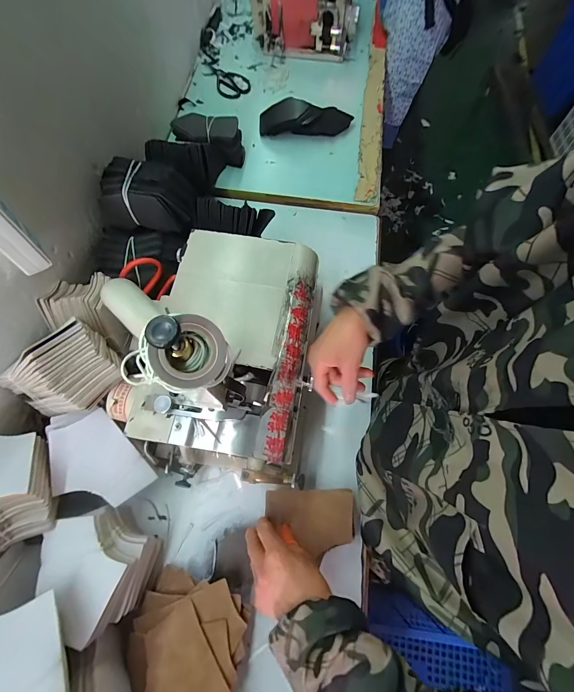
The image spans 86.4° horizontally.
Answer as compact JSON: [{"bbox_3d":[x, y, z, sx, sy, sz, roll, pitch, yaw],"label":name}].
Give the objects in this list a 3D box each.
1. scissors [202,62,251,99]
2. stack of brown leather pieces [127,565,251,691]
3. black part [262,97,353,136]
[{"bbox_3d":[-0.177,-0.762,0.858,0.094,0.011,0.185,-28,74,-11],"label":"scissors"},{"bbox_3d":[-0.132,0.400,0.404,0.143,0.048,0.151,7,70,1],"label":"stack of brown leather pieces"},{"bbox_3d":[0.048,-0.570,0.778,0.234,0.049,0.085,5,70,0],"label":"black part"}]

